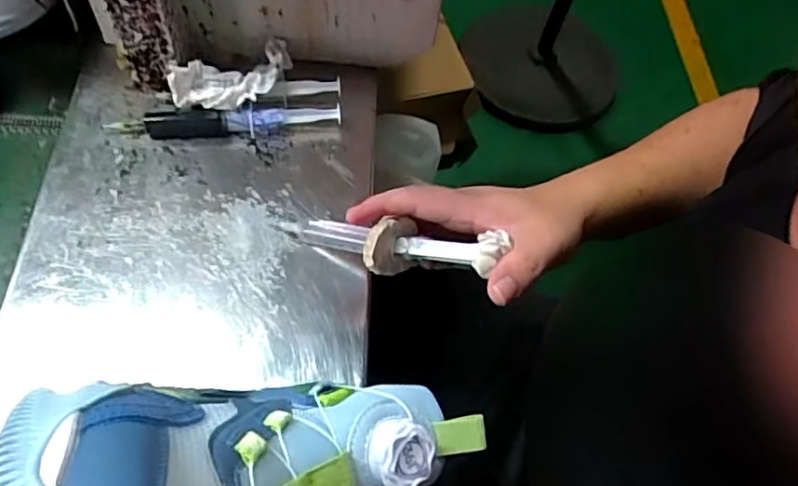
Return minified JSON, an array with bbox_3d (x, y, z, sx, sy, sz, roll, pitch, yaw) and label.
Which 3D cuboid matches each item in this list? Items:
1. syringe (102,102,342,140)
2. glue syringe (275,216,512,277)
[{"bbox_3d":[-0.133,-0.095,0.467,0.173,0.018,0.021,-2,63,-8],"label":"syringe"},{"bbox_3d":[-0.016,0.003,0.382,0.170,0.039,0.032,8,58,35],"label":"glue syringe"}]

